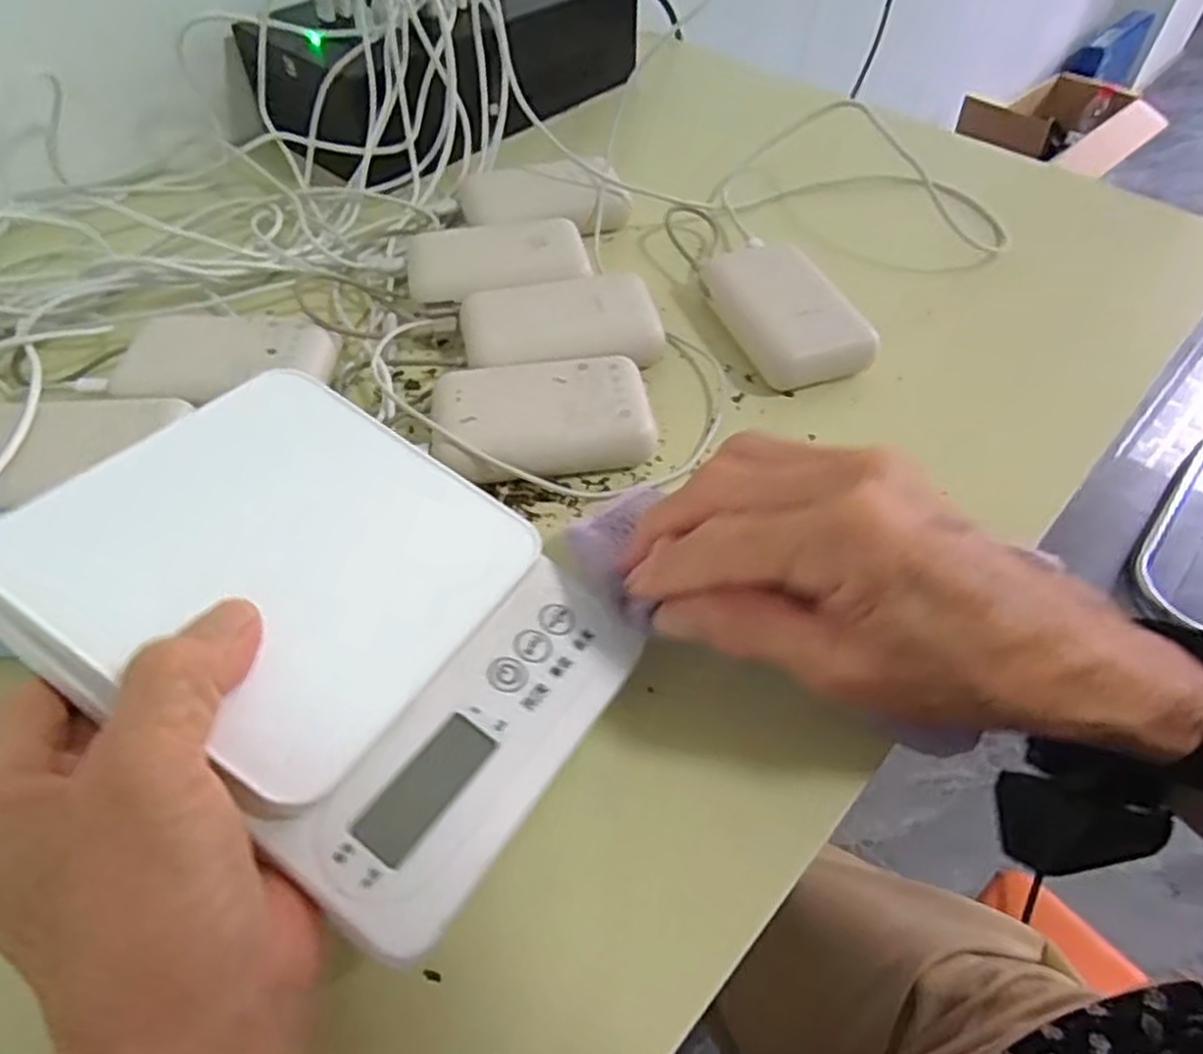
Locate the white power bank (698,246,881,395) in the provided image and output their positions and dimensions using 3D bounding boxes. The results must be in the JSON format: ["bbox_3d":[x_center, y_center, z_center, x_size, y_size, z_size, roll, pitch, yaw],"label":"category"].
[{"bbox_3d":[0.100,-0.118,0.416,0.056,0.029,0.101,-19,53,-15],"label":"white power bank"}]

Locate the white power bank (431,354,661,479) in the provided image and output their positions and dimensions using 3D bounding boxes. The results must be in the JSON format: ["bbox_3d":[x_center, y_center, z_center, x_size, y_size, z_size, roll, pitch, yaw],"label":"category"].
[{"bbox_3d":[-0.028,-0.052,0.367,0.100,0.028,0.062,-8,52,-7],"label":"white power bank"}]

